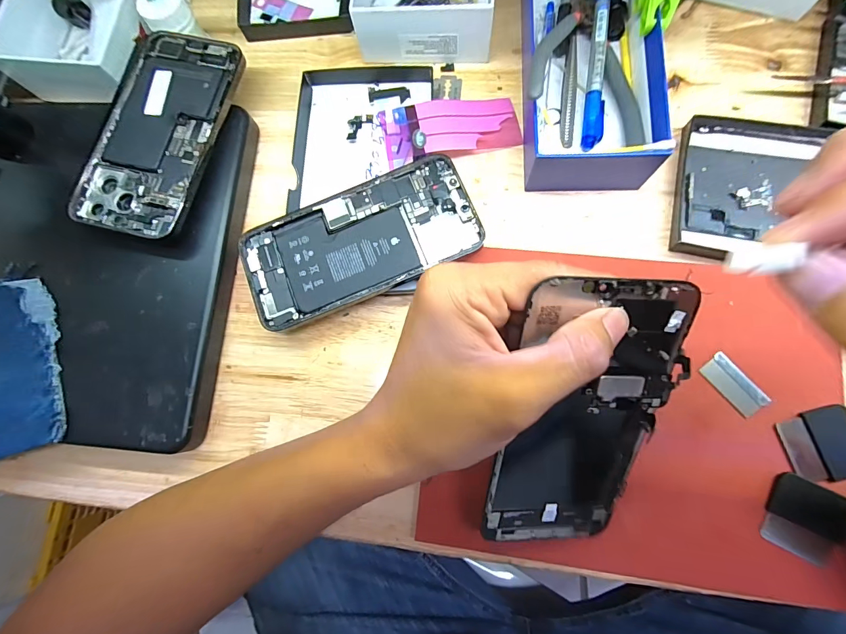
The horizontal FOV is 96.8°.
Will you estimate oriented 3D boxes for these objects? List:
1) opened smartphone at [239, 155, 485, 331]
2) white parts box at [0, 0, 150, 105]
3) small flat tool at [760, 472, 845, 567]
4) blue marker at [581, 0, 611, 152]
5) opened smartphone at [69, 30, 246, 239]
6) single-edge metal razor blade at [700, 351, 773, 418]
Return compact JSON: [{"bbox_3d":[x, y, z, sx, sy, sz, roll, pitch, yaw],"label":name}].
[{"bbox_3d":[-0.043,-0.052,0.258,0.159,0.004,0.076,-23,78,0],"label":"opened smartphone"},{"bbox_3d":[-0.274,-0.234,0.309,0.110,0.046,0.111,13,80,9],"label":"white parts box"},{"bbox_3d":[0.221,0.116,0.215,0.041,0.005,0.041,25,86,5],"label":"small flat tool"},{"bbox_3d":[0.126,-0.186,0.270,0.014,0.018,0.127,4,85,4],"label":"blue marker"},{"bbox_3d":[-0.189,-0.133,0.267,0.079,0.007,0.153,14,80,2],"label":"opened smartphone"},{"bbox_3d":[0.192,0.042,0.232,0.019,0.004,0.038,-40,84,-1],"label":"single-edge metal razor blade"}]

